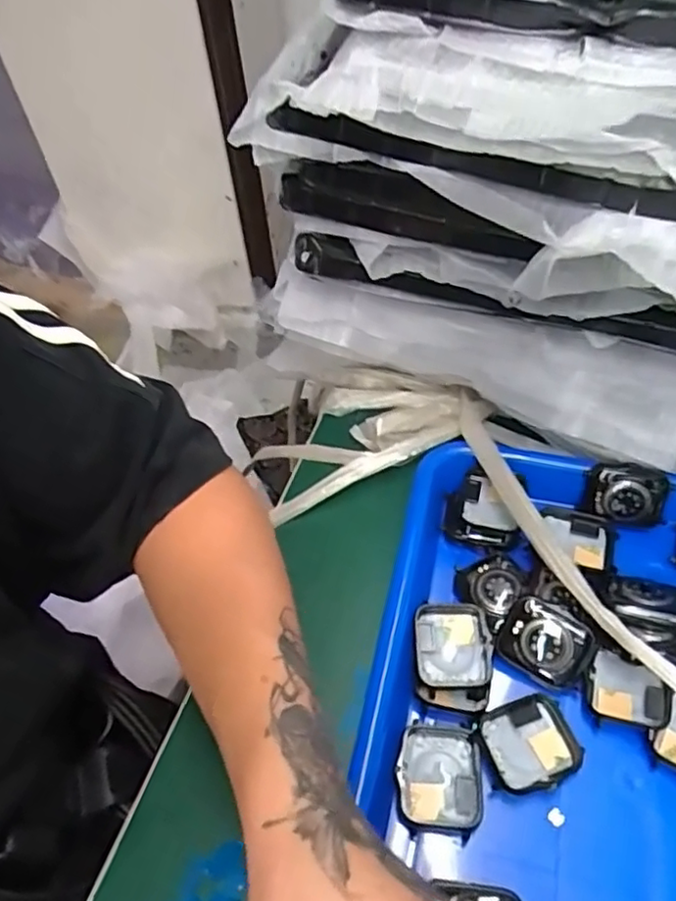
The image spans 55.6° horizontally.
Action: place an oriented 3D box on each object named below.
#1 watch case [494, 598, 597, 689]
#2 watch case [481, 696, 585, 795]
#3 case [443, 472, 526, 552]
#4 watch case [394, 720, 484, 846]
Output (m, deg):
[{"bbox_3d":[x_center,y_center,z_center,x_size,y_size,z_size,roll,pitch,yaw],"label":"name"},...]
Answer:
[{"bbox_3d":[0.104,0.097,0.323,0.041,0.036,0.016,28,14,22],"label":"watch case"},{"bbox_3d":[0.091,0.139,0.304,0.043,0.010,0.037,-20,53,-10],"label":"watch case"},{"bbox_3d":[0.086,0.033,0.372,0.043,0.019,0.038,15,55,16],"label":"case"},{"bbox_3d":[0.047,0.153,0.298,0.039,0.010,0.045,2,52,7],"label":"watch case"}]

